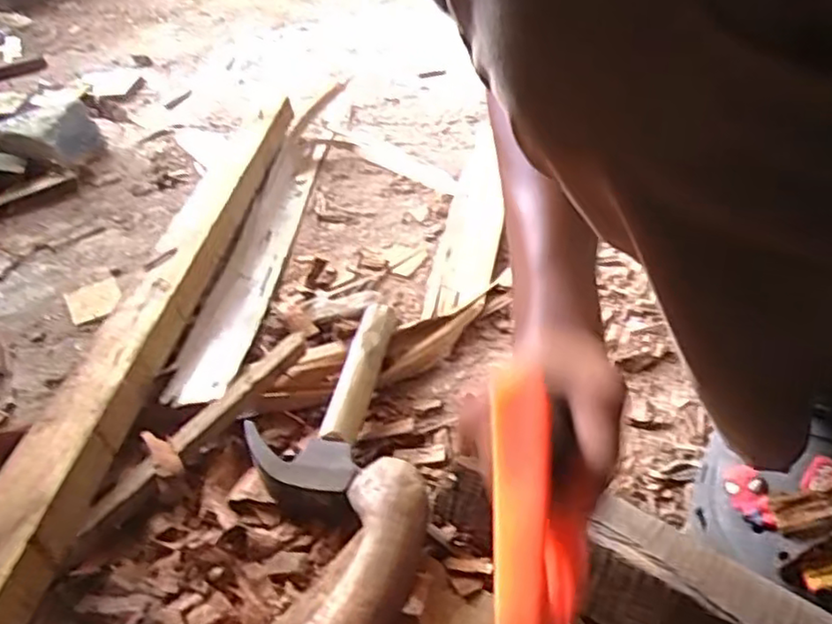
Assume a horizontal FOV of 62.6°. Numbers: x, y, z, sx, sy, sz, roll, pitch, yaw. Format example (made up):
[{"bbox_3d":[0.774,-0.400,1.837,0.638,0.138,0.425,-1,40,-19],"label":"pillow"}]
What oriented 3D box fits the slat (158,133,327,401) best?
[{"bbox_3d":[-0.183,-0.084,0.805,0.060,0.025,0.545,-2,39,6],"label":"slat"}]

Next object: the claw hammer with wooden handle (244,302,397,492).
[{"bbox_3d":[-0.075,0.068,0.573,0.087,0.044,0.213,0,39,9],"label":"claw hammer with wooden handle"}]

